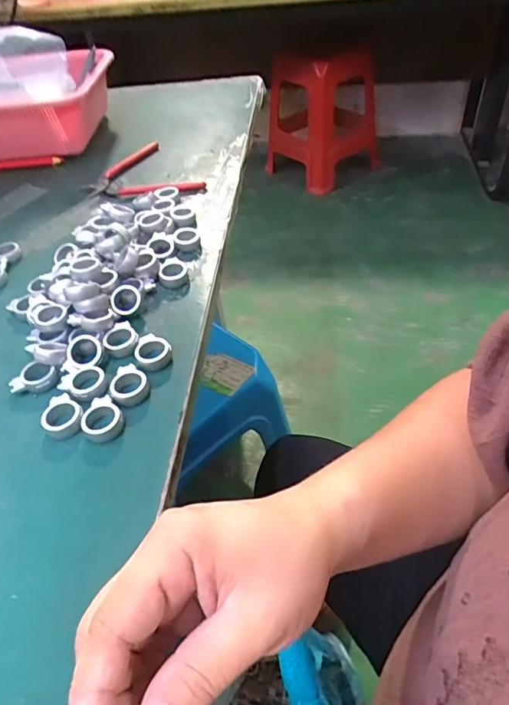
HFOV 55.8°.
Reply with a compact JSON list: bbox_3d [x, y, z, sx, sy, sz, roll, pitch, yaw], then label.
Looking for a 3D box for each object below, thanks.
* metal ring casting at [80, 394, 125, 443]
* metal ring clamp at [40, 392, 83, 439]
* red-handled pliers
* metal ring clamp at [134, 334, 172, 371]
[{"bbox_3d":[-0.101,0.043,0.317,0.030,0.007,0.028,27,55,29],"label":"metal ring casting"},{"bbox_3d":[-0.129,0.042,0.322,0.025,0.008,0.036,-32,50,-22],"label":"metal ring clamp"},{"bbox_3d":[-0.138,-0.204,0.559,0.113,0.016,0.133,-27,48,-18],"label":"red-handled pliers"},{"bbox_3d":[-0.075,0.000,0.358,0.026,0.009,0.031,-13,45,-5],"label":"metal ring clamp"}]

